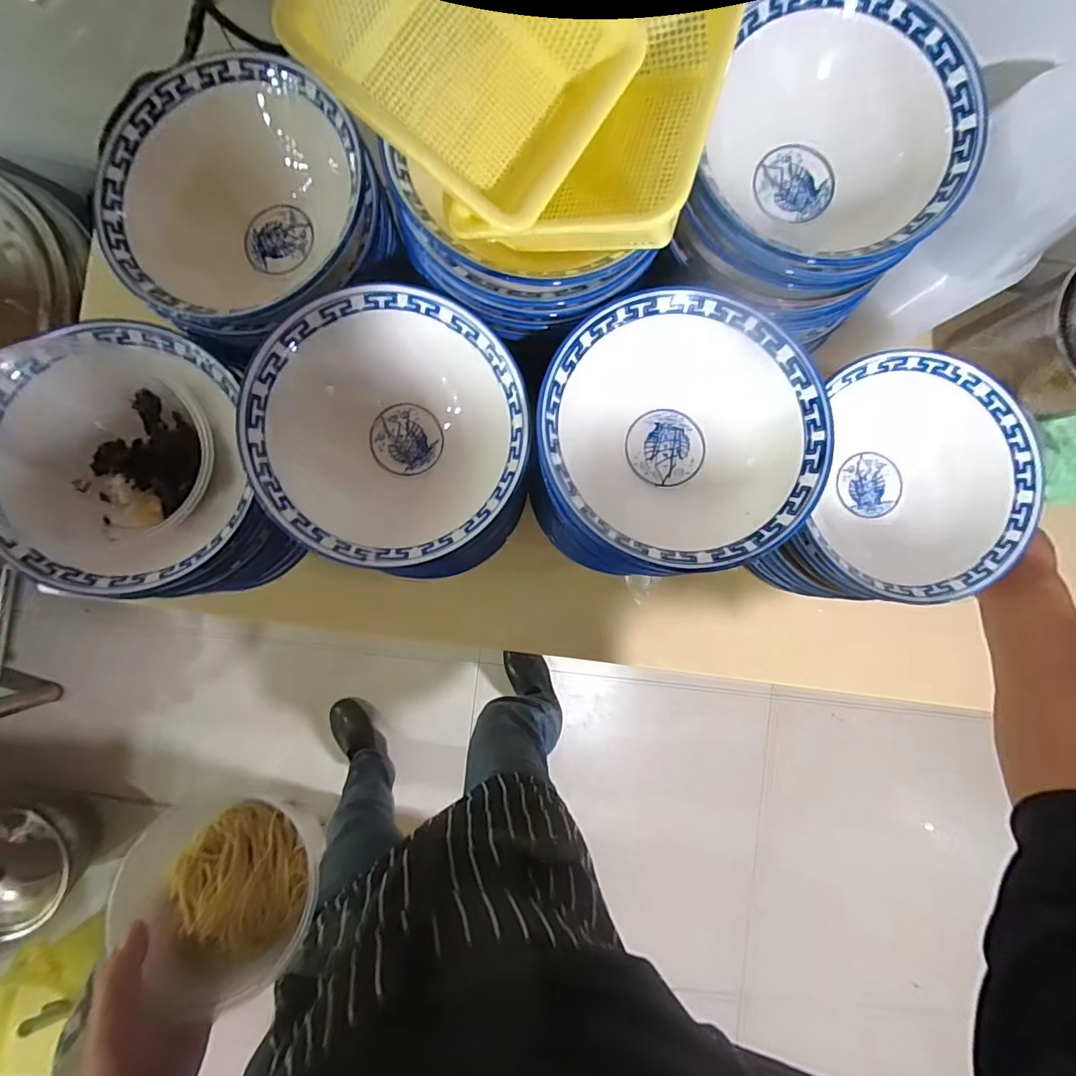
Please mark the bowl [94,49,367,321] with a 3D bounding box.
[{"bbox_3d":[-0.226,-0.250,0.385,0.184,0.078,0.185,0,88,-2],"label":"bowl"}]

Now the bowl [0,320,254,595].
[{"bbox_3d":[-0.307,-0.062,0.378,0.183,0.073,0.191,0,88,-2],"label":"bowl"}]

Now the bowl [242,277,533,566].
[{"bbox_3d":[-0.106,-0.078,0.385,0.190,0.067,0.187,20,87,-1],"label":"bowl"}]

